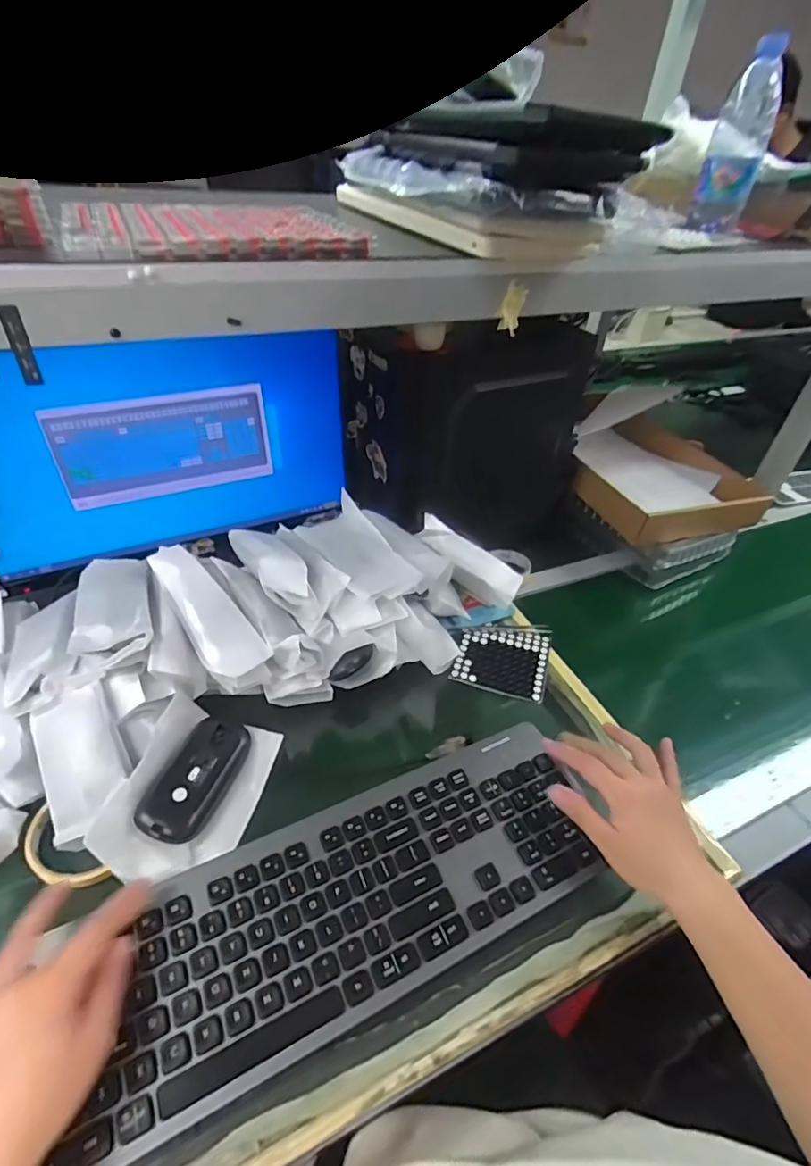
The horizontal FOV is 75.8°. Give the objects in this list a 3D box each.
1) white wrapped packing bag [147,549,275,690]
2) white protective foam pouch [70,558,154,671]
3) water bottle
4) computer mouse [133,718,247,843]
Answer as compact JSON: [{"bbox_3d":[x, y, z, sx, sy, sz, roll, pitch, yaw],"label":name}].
[{"bbox_3d":[-0.185,0.029,0.485,0.051,0.028,0.154,-31,77,-34],"label":"white wrapped packing bag"},{"bbox_3d":[-0.267,0.019,0.479,0.060,0.024,0.126,-11,44,-17],"label":"white protective foam pouch"},{"bbox_3d":[0.411,-0.543,0.645,0.059,0.176,0.052,13,42,9],"label":"water bottle"},{"bbox_3d":[-0.177,0.165,0.444,0.055,0.024,0.107,36,43,-9],"label":"computer mouse"}]

